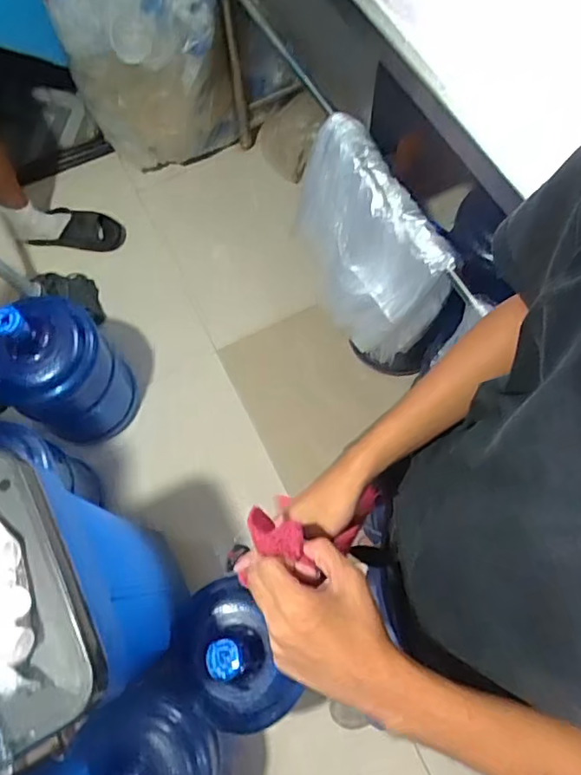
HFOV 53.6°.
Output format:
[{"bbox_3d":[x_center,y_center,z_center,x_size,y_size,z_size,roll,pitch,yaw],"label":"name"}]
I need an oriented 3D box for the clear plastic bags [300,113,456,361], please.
[{"bbox_3d":[0.135,-0.281,1.186,0.159,0.345,0.394,-32,73,-10],"label":"clear plastic bags"}]

